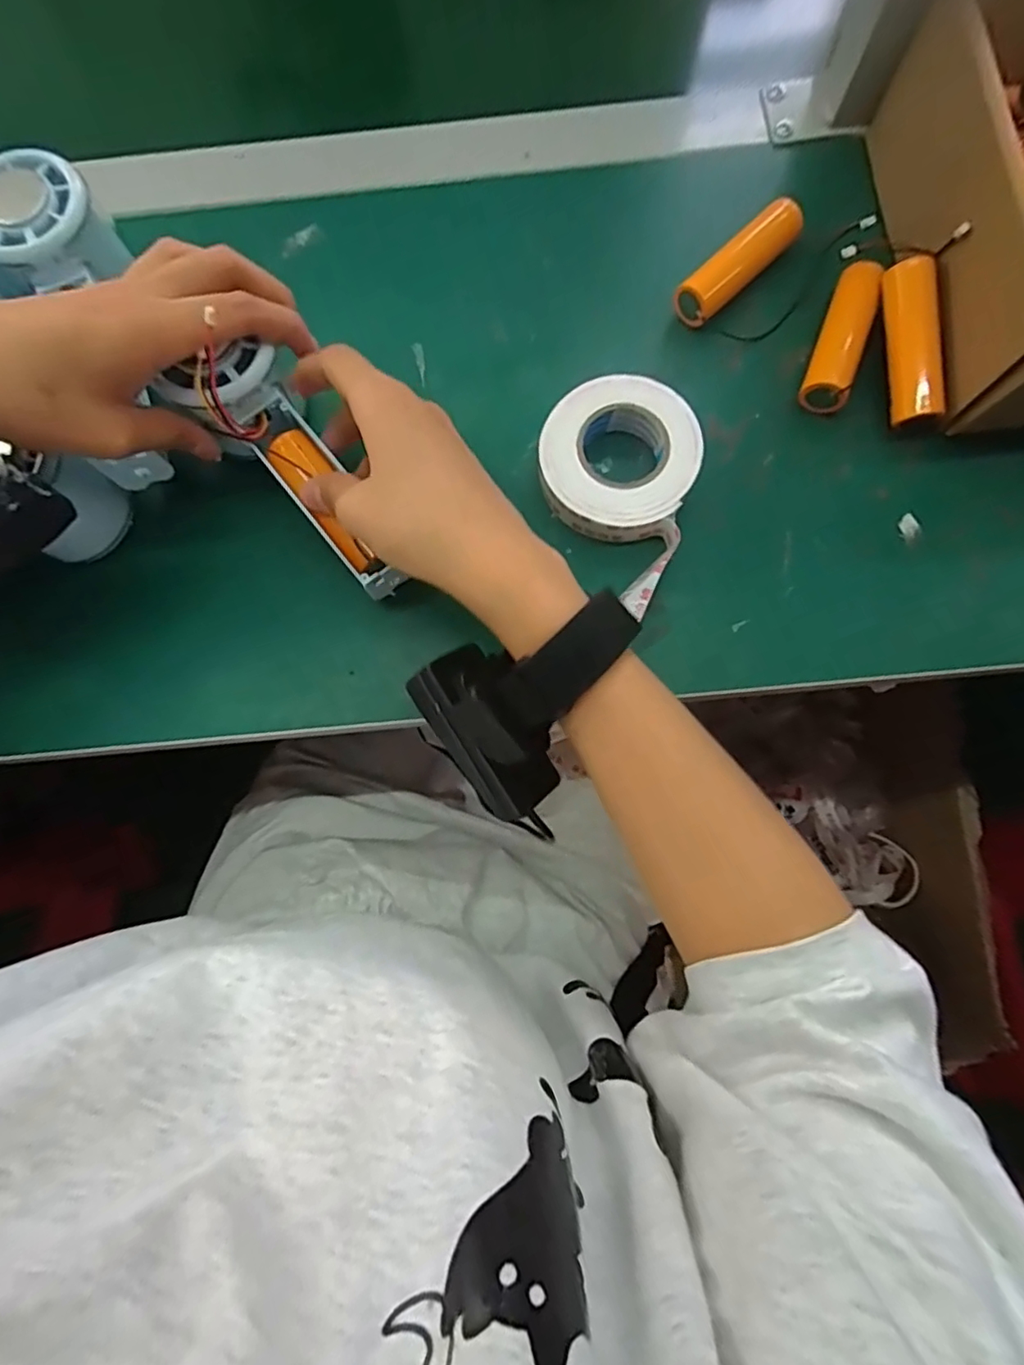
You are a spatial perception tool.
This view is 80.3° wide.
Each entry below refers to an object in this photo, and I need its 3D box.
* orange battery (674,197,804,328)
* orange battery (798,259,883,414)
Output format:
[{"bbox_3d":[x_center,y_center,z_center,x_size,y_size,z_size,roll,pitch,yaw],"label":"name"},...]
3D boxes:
[{"bbox_3d":[0.117,-0.213,0.310,0.075,0.023,0.019,-41,81,-7],"label":"orange battery"},{"bbox_3d":[0.163,-0.169,0.301,0.021,0.026,0.069,21,80,5],"label":"orange battery"}]

